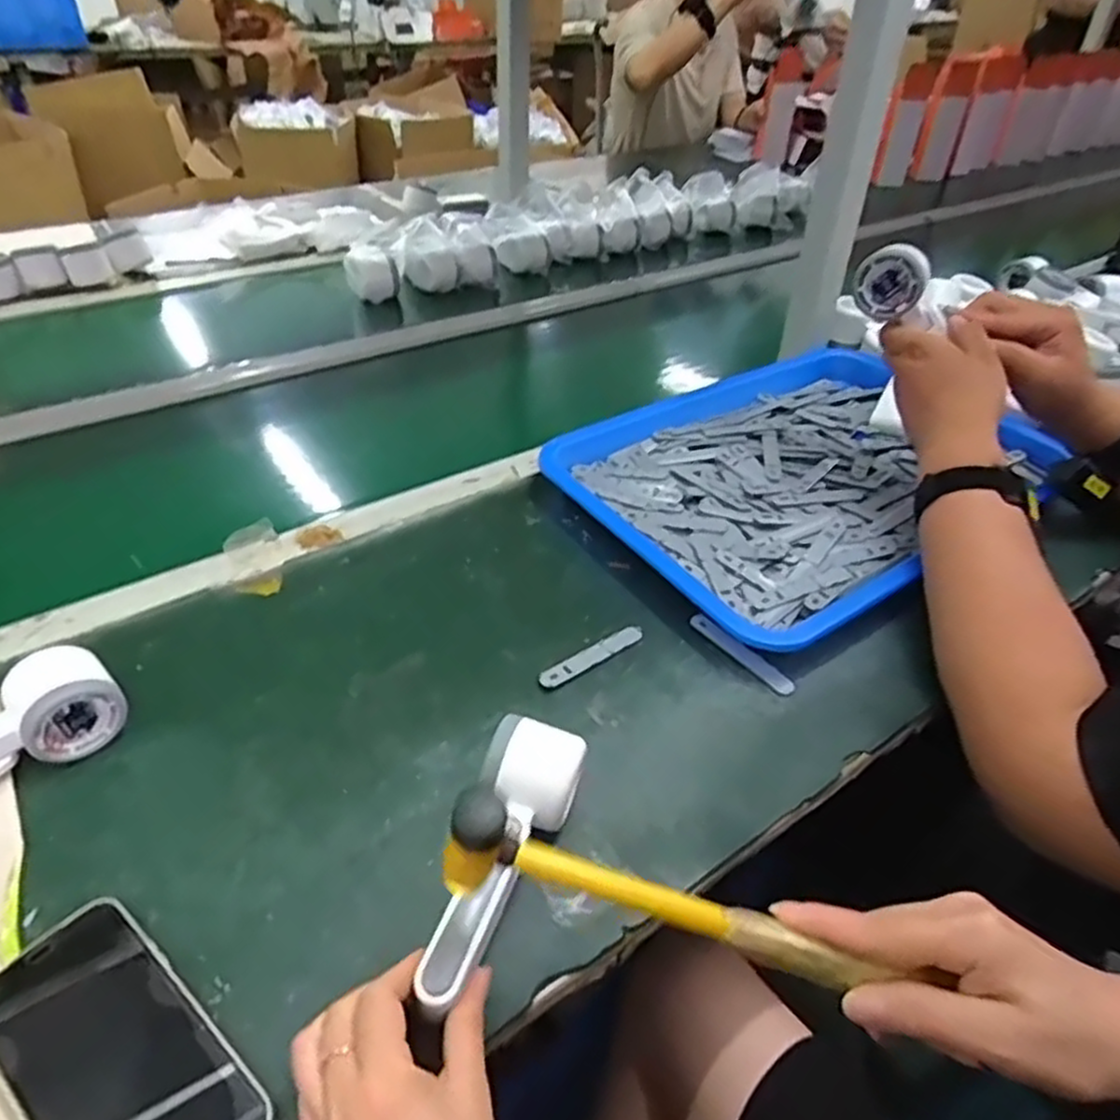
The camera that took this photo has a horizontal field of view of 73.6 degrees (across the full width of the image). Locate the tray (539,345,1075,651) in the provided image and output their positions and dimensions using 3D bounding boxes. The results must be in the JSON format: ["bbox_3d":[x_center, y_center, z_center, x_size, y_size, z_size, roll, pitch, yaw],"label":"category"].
[{"bbox_3d":[0.242,-0.092,0.747,0.472,0.041,0.340,-24,47,-28],"label":"tray"}]

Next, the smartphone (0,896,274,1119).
[{"bbox_3d":[-0.213,0.238,0.356,0.161,0.017,0.078,28,46,28],"label":"smartphone"}]

